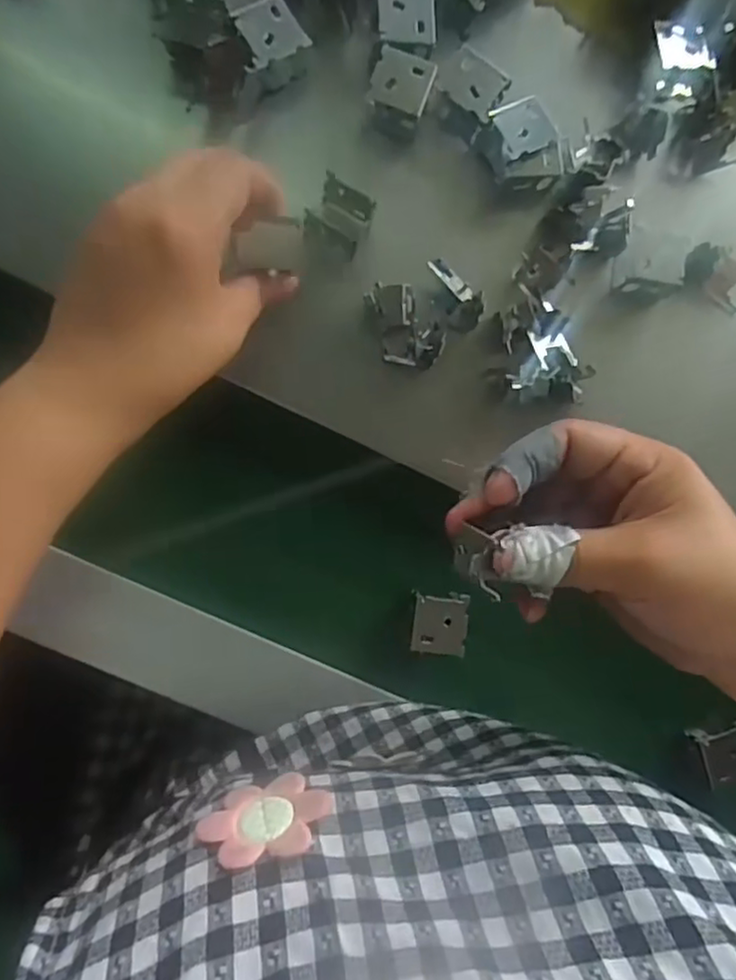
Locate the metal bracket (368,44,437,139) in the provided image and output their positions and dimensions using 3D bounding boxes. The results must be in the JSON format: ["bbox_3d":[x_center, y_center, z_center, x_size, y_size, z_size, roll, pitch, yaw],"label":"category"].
[{"bbox_3d":[0.016,-0.206,0.355,0.030,0.028,0.032,1,86,-9],"label":"metal bracket"}]

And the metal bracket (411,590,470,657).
[{"bbox_3d":[0.039,0.072,0.365,0.028,0.005,0.032,6,85,-8],"label":"metal bracket"}]

